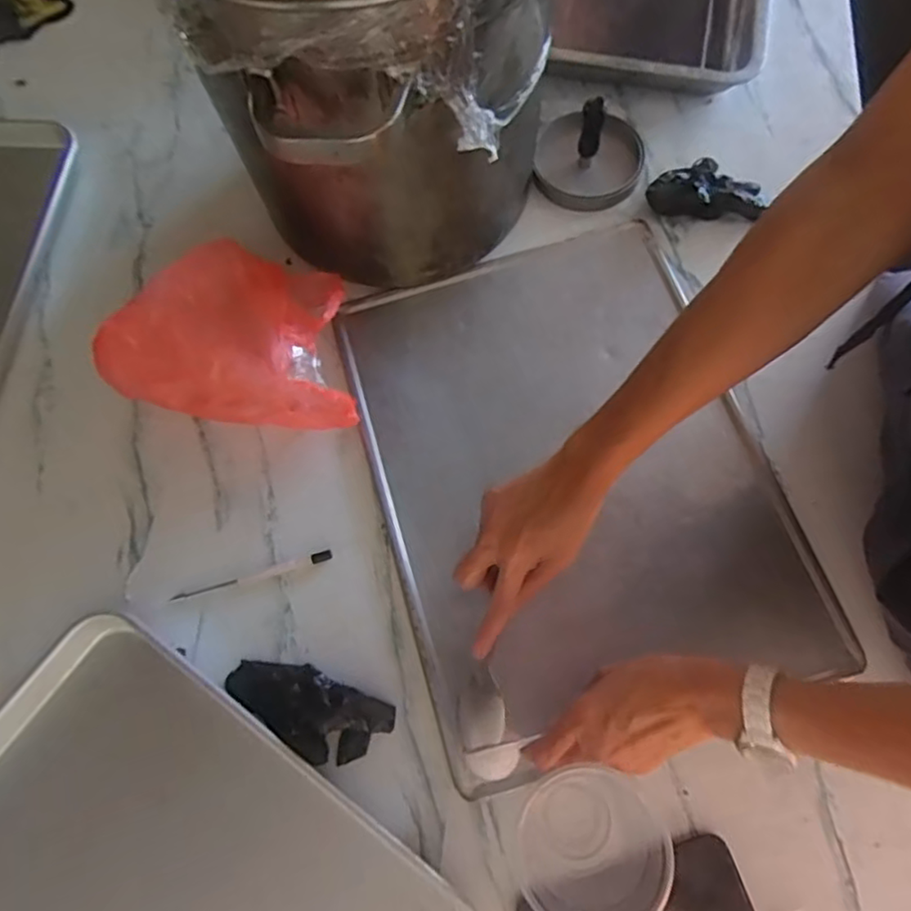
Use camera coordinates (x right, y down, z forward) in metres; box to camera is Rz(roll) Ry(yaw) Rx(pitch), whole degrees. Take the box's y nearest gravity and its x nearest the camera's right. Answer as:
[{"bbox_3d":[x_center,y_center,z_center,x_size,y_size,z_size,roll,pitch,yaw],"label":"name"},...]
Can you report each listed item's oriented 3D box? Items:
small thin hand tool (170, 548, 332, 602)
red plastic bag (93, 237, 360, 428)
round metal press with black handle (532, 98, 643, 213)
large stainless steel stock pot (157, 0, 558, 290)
[{"bbox_3d":[-0.175,0.105,0.538,0.138,0.004,0.009,-16,71,-3],"label":"small thin hand tool"},{"bbox_3d":[-0.196,-0.108,0.562,0.218,0.096,0.162,0,71,2],"label":"red plastic bag"},{"bbox_3d":[0.140,-0.317,0.643,0.112,0.061,0.117,-1,71,2],"label":"round metal press with black handle"},{"bbox_3d":[-0.072,-0.346,0.531,0.296,0.304,0.316,-2,71,5],"label":"large stainless steel stock pot"}]

